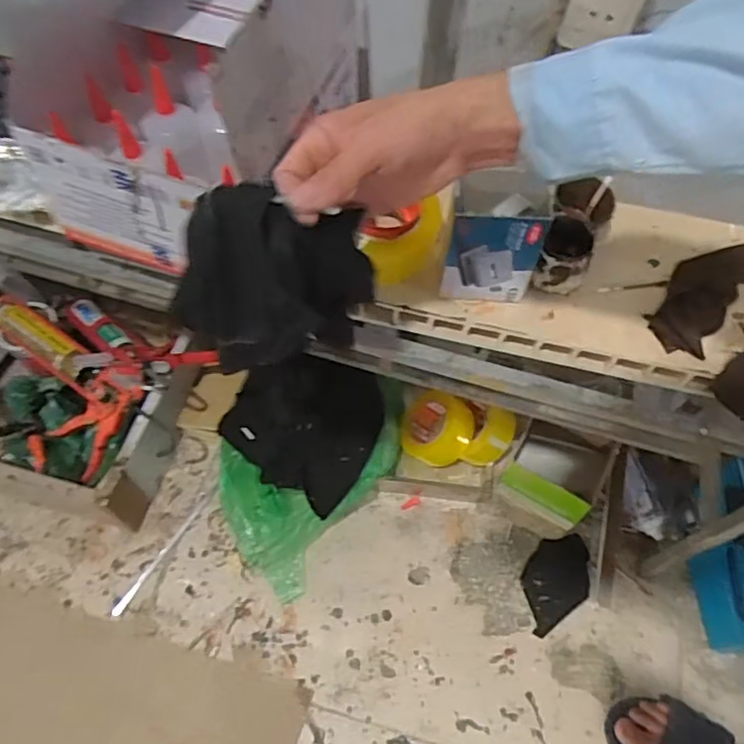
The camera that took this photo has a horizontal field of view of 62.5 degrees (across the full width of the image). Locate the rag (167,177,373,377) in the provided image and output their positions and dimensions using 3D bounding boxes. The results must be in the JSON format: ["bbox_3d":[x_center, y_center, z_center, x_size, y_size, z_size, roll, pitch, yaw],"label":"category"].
[{"bbox_3d":[-0.073,-0.059,0.435,0.137,0.158,0.032,10,57,2],"label":"rag"}]

